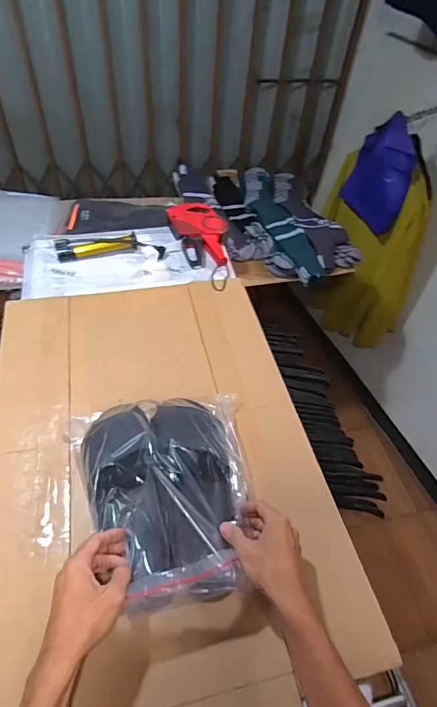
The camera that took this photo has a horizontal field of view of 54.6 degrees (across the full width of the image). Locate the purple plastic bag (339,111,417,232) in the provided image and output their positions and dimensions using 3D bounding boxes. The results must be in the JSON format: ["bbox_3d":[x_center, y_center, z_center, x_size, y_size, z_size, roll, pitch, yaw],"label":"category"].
[{"bbox_3d":[0.530,-0.595,1.390,0.096,0.319,0.229,-8,50,-13],"label":"purple plastic bag"}]

